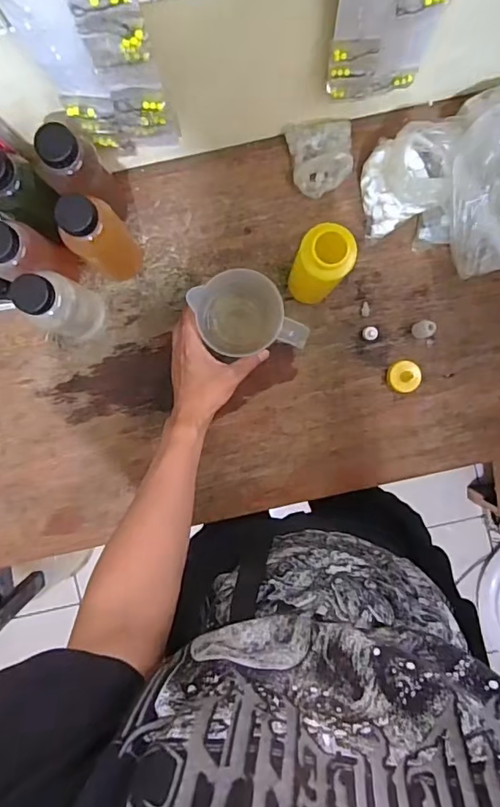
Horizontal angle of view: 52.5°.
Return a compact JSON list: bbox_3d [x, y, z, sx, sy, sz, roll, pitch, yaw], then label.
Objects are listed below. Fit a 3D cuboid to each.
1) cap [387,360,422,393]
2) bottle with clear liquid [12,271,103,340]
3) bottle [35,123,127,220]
[{"bbox_3d":[0.213,-0.037,0.693,0.046,0.025,0.043,0,92,0],"label":"cap"},{"bbox_3d":[-0.217,-0.116,0.603,0.050,0.188,0.064,25,92,-1],"label":"bottle with clear liquid"},{"bbox_3d":[-0.191,-0.257,0.599,0.055,0.187,0.056,6,92,-1],"label":"bottle"}]

